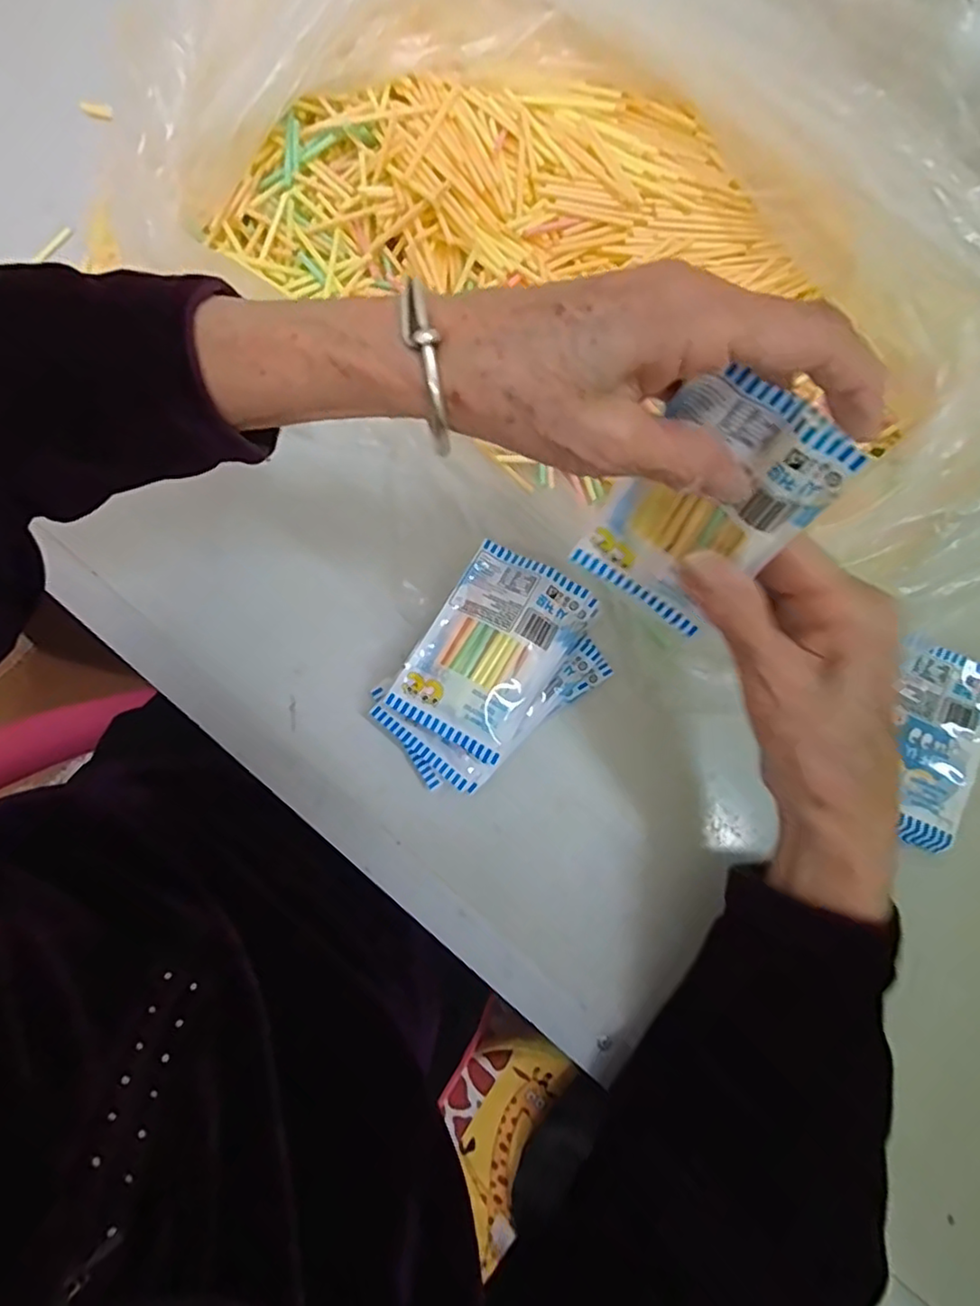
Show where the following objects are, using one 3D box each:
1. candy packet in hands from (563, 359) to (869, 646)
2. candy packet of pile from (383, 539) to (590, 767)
[{"bbox_3d":[0.078,-0.052,0.240,0.062,0.104,0.007,40,55,7],"label":"candy packet in hands"},{"bbox_3d":[0.001,-0.003,0.330,0.066,0.009,0.104,30,81,6],"label":"candy packet of pile"}]

